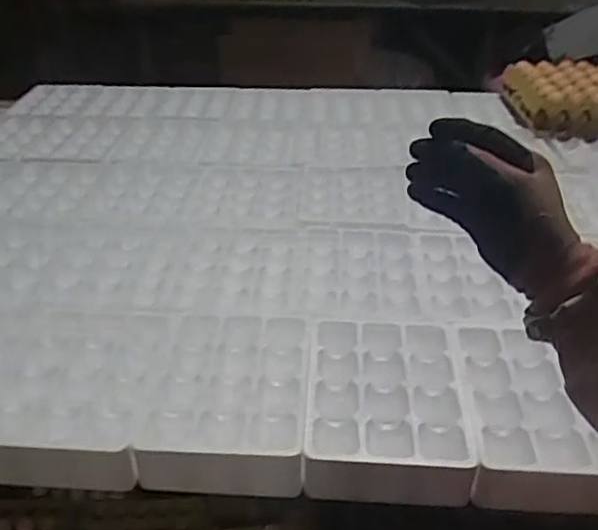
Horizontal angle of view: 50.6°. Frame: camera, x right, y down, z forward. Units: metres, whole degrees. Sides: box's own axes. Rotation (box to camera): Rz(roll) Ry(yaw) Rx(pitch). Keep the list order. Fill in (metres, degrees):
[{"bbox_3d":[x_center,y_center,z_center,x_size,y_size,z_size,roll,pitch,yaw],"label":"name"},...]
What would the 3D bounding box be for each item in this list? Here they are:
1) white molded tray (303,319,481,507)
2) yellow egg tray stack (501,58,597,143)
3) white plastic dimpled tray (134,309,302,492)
[{"bbox_3d":[0.104,0.163,0.769,0.183,0.060,0.242,2,33,3],"label":"white molded tray"},{"bbox_3d":[0.623,-0.371,1.427,0.287,0.112,0.259,-4,35,-4],"label":"yellow egg tray stack"},{"bbox_3d":[-0.101,0.160,0.788,0.213,0.068,0.241,1,33,1],"label":"white plastic dimpled tray"}]

